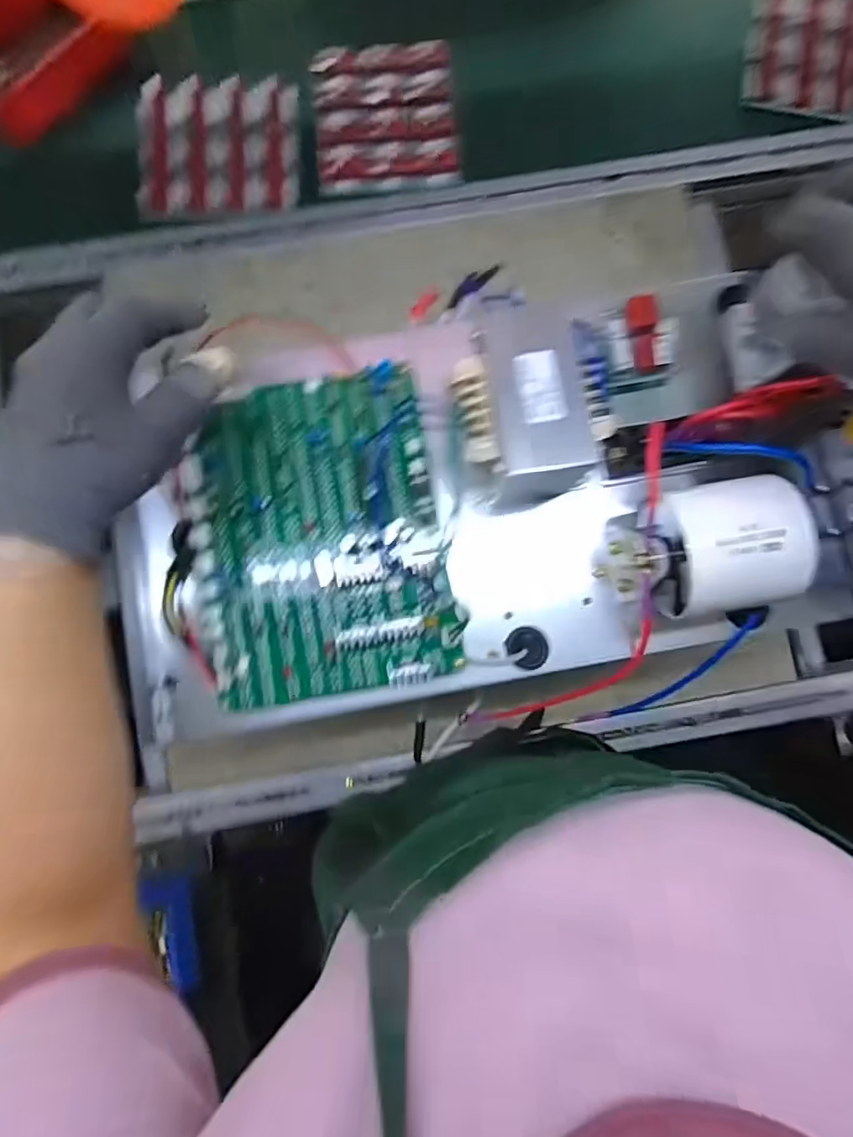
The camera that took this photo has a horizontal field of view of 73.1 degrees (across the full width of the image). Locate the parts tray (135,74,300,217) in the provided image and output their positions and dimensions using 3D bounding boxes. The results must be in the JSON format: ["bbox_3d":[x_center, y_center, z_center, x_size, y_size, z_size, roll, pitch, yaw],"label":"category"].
[{"bbox_3d":[-0.249,-0.504,0.686,0.189,0.012,0.163,-3,85,-1],"label":"parts tray"}]

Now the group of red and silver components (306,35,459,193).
[{"bbox_3d":[-0.048,-0.539,0.686,0.164,0.015,0.179,-5,85,-2],"label":"group of red and silver components"}]

